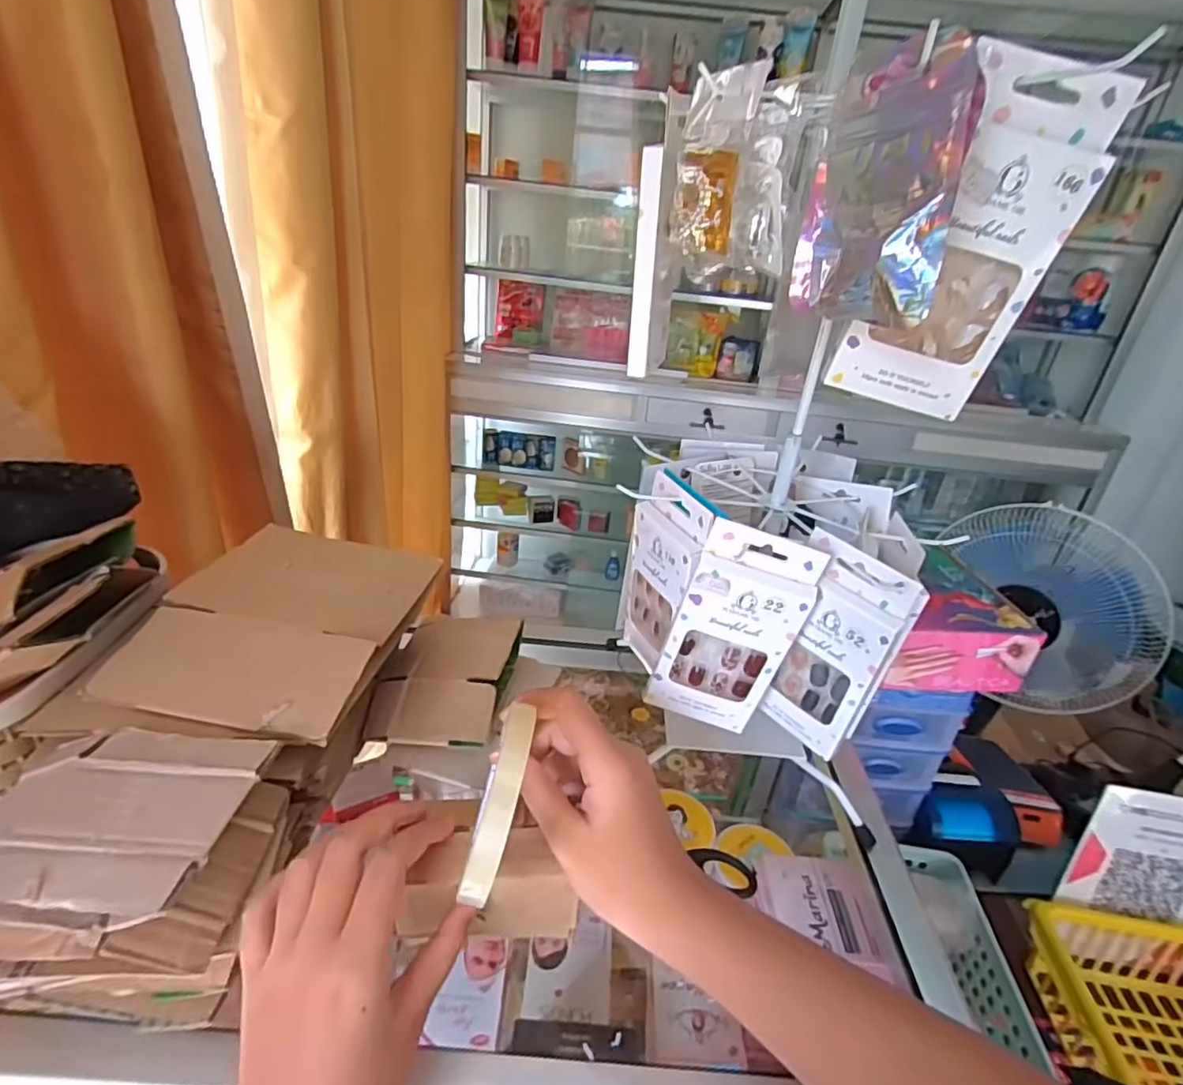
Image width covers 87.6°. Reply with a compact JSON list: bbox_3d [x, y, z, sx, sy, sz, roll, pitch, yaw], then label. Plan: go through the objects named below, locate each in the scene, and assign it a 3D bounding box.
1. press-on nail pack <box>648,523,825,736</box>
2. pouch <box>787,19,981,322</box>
[{"bbox_3d":[0.090,0.057,0.382,0.081,0.141,0.020,17,30,4],"label":"press-on nail pack"},{"bbox_3d":[0.112,-0.140,0.246,0.007,0.093,0.070,-12,29,-28],"label":"pouch"}]

